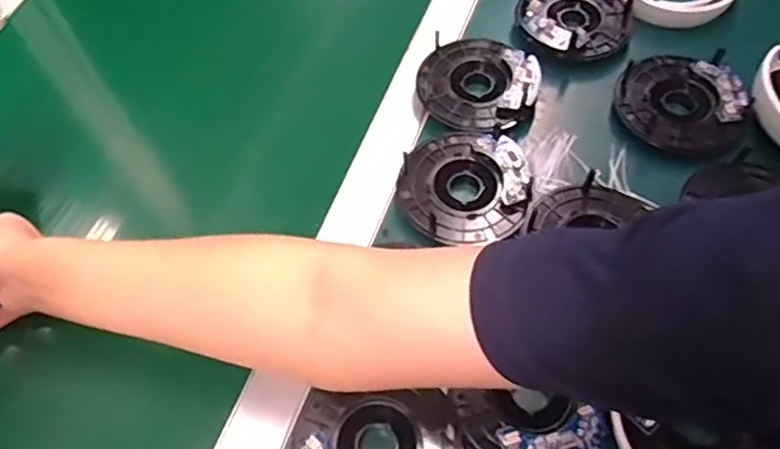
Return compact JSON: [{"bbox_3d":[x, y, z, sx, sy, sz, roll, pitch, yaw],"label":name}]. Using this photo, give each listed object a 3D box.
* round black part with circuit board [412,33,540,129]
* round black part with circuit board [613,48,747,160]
[{"bbox_3d":[0.073,-0.121,0.539,0.098,0.015,0.093,-1,59,2],"label":"round black part with circuit board"},{"bbox_3d":[0.239,-0.106,0.526,0.098,0.019,0.095,-1,59,2],"label":"round black part with circuit board"}]

